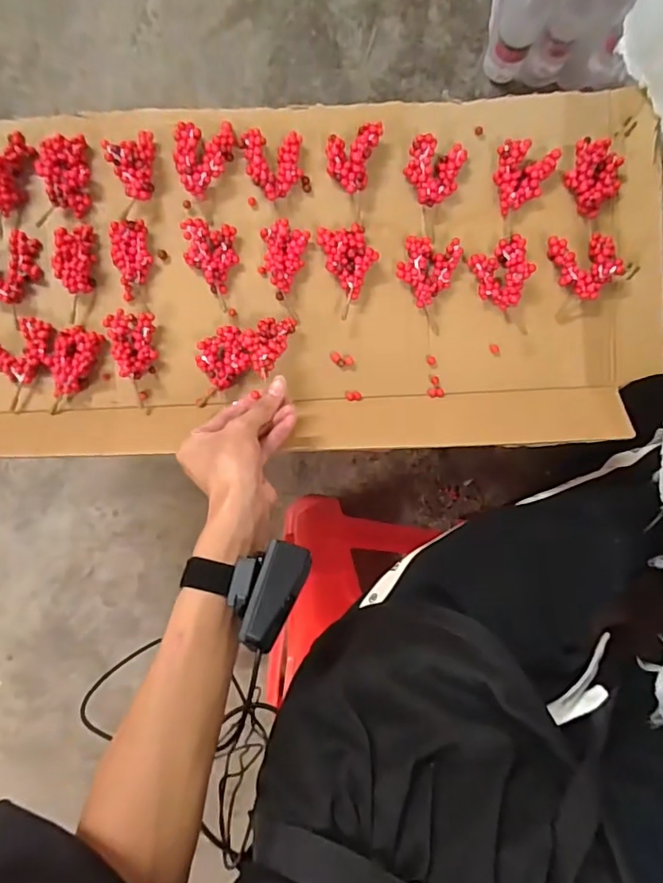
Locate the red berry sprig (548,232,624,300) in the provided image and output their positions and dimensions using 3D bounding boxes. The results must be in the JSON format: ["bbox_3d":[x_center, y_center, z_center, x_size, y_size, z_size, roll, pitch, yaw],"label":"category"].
[{"bbox_3d":[0.236,-0.166,0.501,0.056,0.018,0.063,-21,93,2],"label":"red berry sprig"}]

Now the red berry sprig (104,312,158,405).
[{"bbox_3d":[-0.185,-0.080,0.511,0.039,0.026,0.083,-6,94,1],"label":"red berry sprig"}]

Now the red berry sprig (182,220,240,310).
[{"bbox_3d":[-0.112,-0.166,0.508,0.047,0.017,0.078,-1,94,1],"label":"red berry sprig"}]

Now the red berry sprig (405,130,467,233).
[{"bbox_3d":[0.092,-0.240,0.500,0.049,0.019,0.076,16,94,0],"label":"red berry sprig"}]

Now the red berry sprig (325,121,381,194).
[{"bbox_3d":[0.018,-0.263,0.498,0.043,0.020,0.061,18,94,0],"label":"red berry sprig"}]

